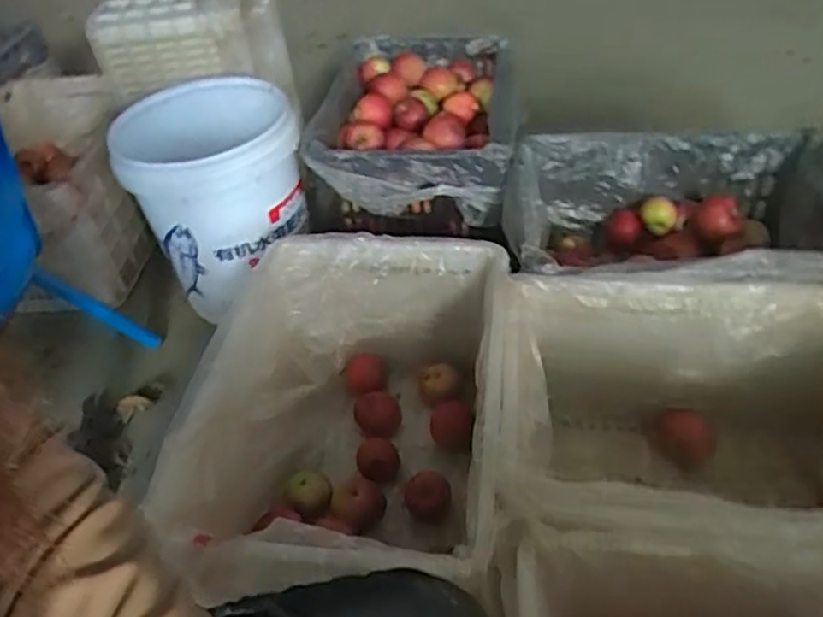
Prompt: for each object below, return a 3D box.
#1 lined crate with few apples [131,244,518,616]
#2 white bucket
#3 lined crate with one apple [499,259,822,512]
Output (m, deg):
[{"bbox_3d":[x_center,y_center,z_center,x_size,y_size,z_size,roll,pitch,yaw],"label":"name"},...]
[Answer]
[{"bbox_3d":[-0.060,0.163,0.888,0.365,0.295,0.458,3,44,9],"label":"lined crate with few apples"},{"bbox_3d":[-0.347,-0.208,1.227,0.297,0.306,0.281,-19,45,-14],"label":"white bucket"},{"bbox_3d":[0.344,0.176,0.811,0.495,0.317,0.352,2,44,8],"label":"lined crate with one apple"}]

